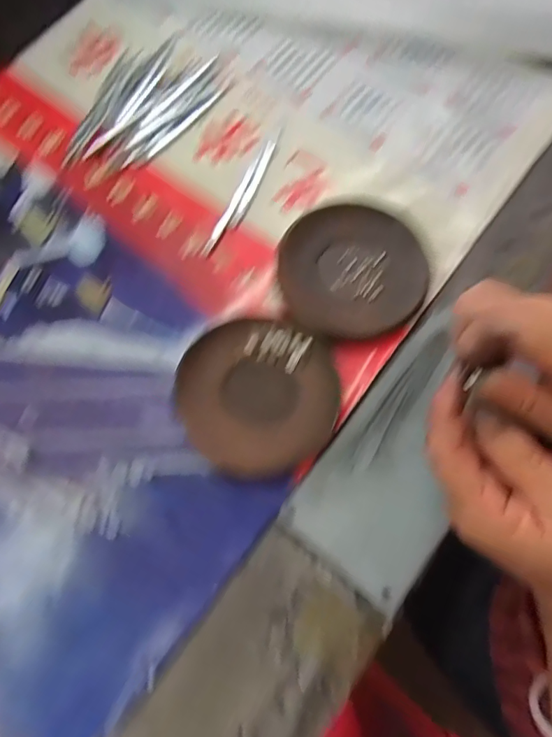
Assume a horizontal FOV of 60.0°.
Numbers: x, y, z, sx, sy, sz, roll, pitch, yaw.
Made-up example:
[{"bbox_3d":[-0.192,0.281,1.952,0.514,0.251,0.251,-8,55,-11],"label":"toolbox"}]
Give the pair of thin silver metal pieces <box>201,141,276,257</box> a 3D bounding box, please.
[{"bbox_3d":[-0.029,-0.141,0.394,0.015,0.005,0.113,26,77,9],"label":"pair of thin silver metal pieces"}]

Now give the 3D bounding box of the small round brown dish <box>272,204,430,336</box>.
[{"bbox_3d":[0.057,-0.075,0.369,0.111,0.011,0.104,-1,74,2],"label":"small round brown dish"}]

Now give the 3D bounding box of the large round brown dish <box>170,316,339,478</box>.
[{"bbox_3d":[-0.015,0.019,0.347,0.117,0.010,0.107,-1,74,2],"label":"large round brown dish"}]

